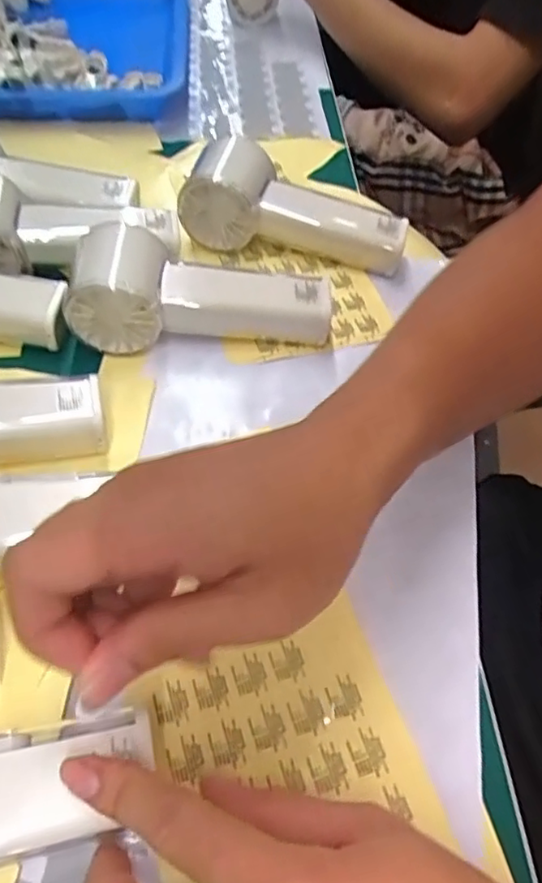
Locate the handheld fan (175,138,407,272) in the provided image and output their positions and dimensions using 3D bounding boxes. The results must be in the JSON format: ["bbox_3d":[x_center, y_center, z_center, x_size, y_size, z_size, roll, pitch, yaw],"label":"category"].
[{"bbox_3d":[0.017,-0.156,0.412,0.150,0.056,0.053,10,54,5],"label":"handheld fan"}]

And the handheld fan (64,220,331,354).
[{"bbox_3d":[-0.040,-0.087,0.356,0.150,0.052,0.058,2,54,-1],"label":"handheld fan"}]

